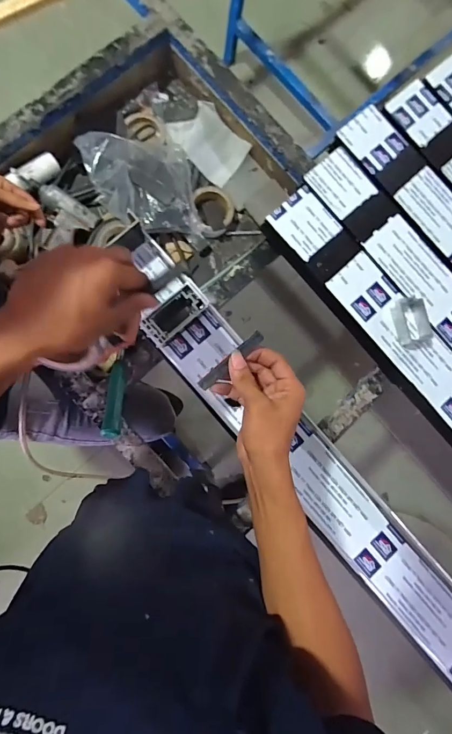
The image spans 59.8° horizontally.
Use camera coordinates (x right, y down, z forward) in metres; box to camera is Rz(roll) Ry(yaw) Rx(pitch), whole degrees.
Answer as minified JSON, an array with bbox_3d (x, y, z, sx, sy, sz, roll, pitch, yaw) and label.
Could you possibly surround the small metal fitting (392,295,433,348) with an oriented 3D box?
[{"bbox_3d":[0.335,-0.080,0.707,0.056,0.028,0.091,-14,86,-5],"label":"small metal fitting"}]

